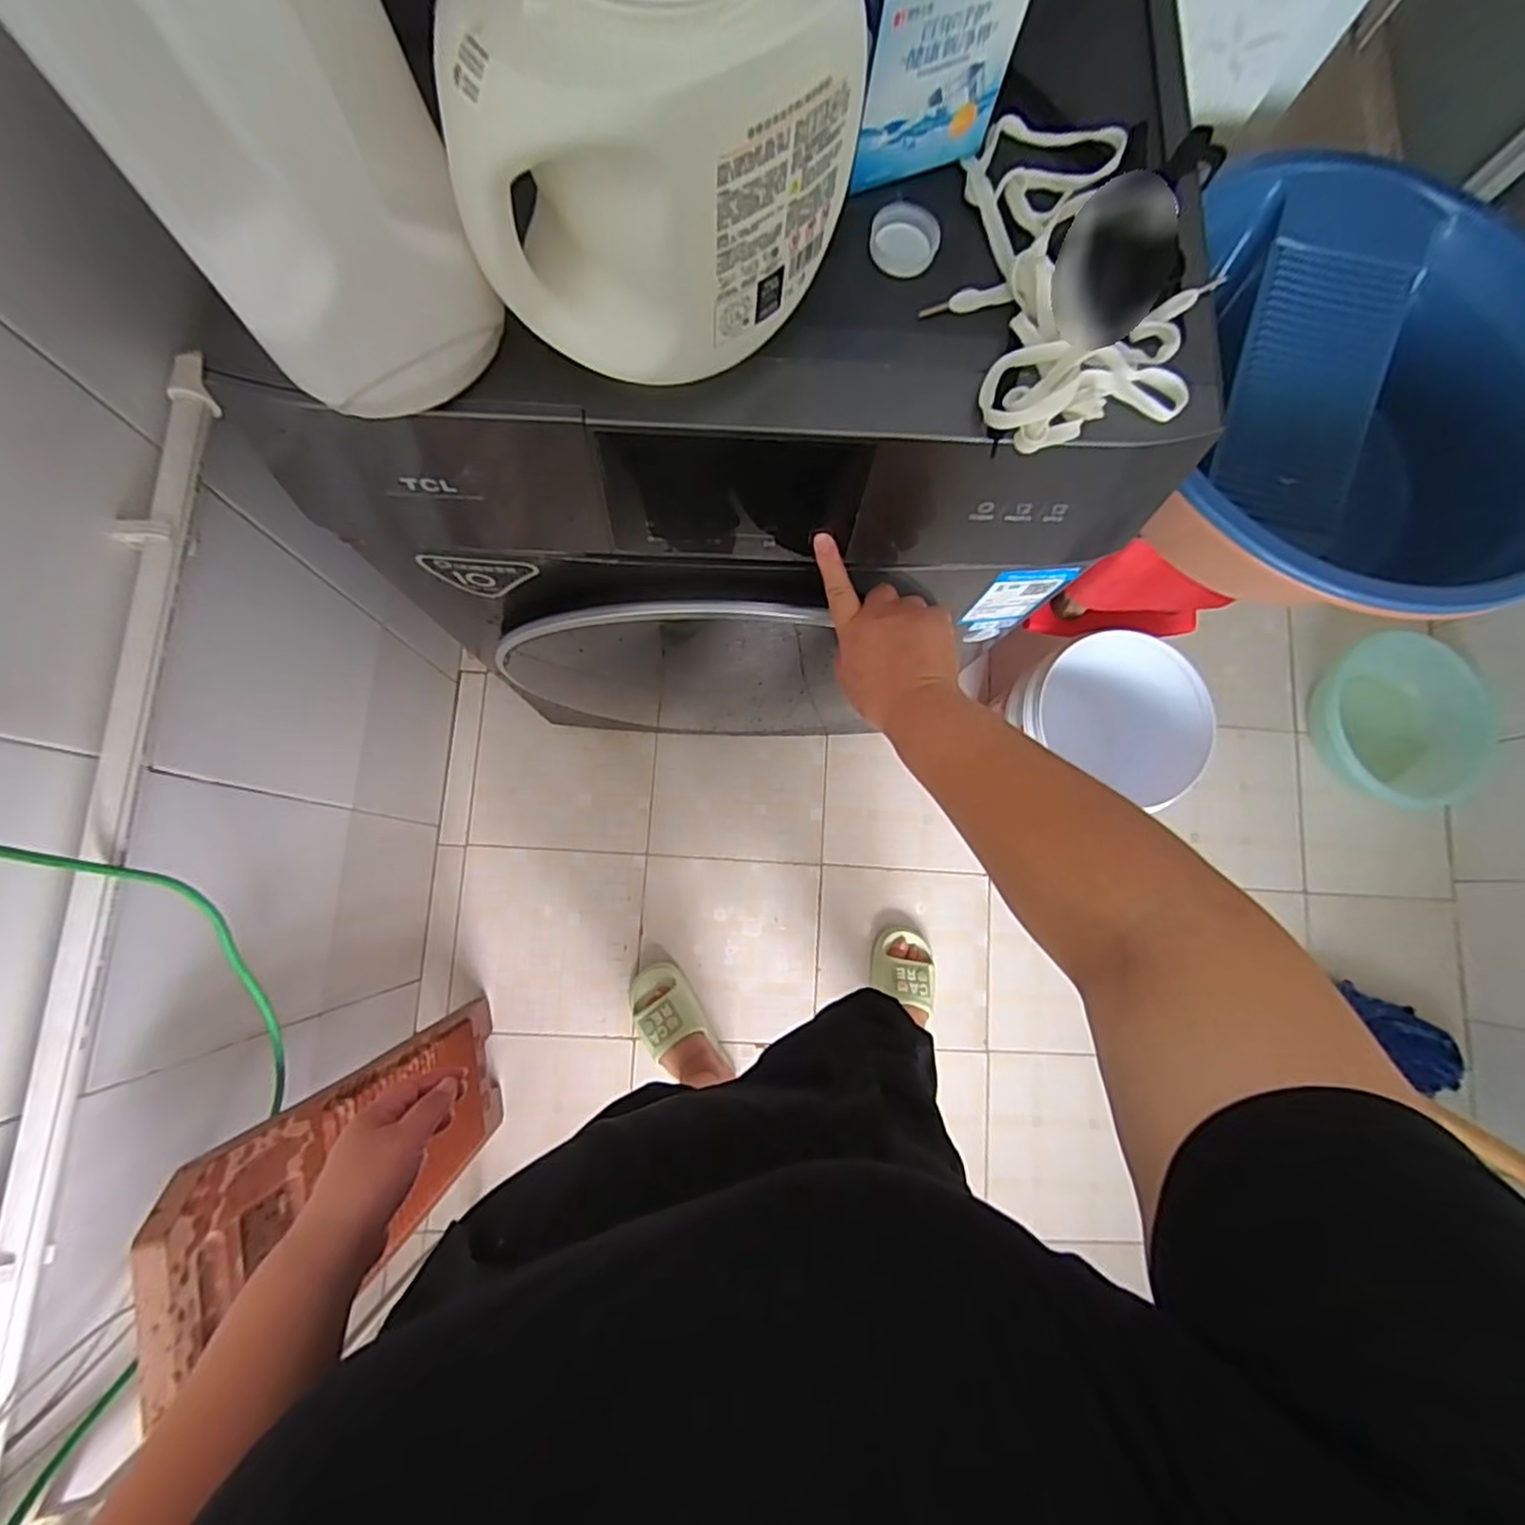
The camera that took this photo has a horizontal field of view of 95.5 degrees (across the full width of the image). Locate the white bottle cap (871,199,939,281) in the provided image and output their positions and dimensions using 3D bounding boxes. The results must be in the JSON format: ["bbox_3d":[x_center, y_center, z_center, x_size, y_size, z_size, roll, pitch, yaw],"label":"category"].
[{"bbox_3d":[0.085,-0.315,0.417,0.041,0.015,0.036,21,79,-1],"label":"white bottle cap"}]

